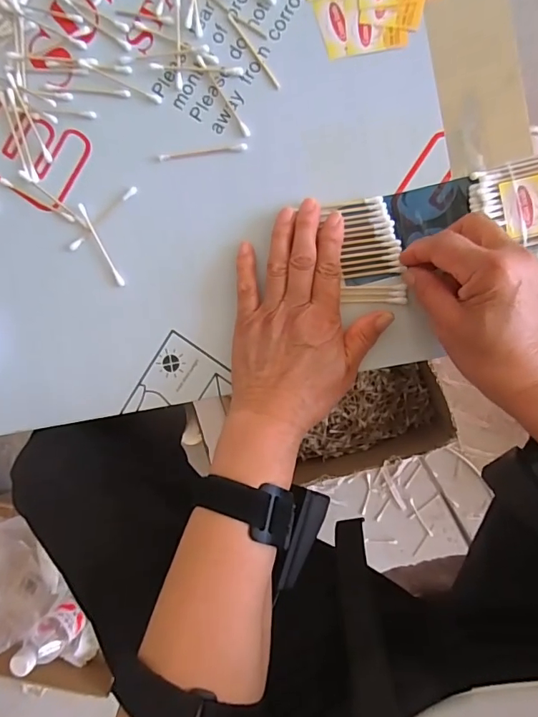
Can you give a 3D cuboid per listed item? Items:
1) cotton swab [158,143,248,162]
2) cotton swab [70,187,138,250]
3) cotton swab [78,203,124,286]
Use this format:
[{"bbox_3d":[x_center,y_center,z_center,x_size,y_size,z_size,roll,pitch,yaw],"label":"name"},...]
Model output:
[{"bbox_3d":[-0.051,-0.160,0.360,0.069,0.004,0.006,-5,96,7],"label":"cotton swab"},{"bbox_3d":[-0.135,-0.113,0.375,0.072,0.004,0.006,-40,91,9],"label":"cotton swab"},{"bbox_3d":[-0.136,-0.093,0.377,0.006,0.004,0.073,-26,93,8],"label":"cotton swab"}]

